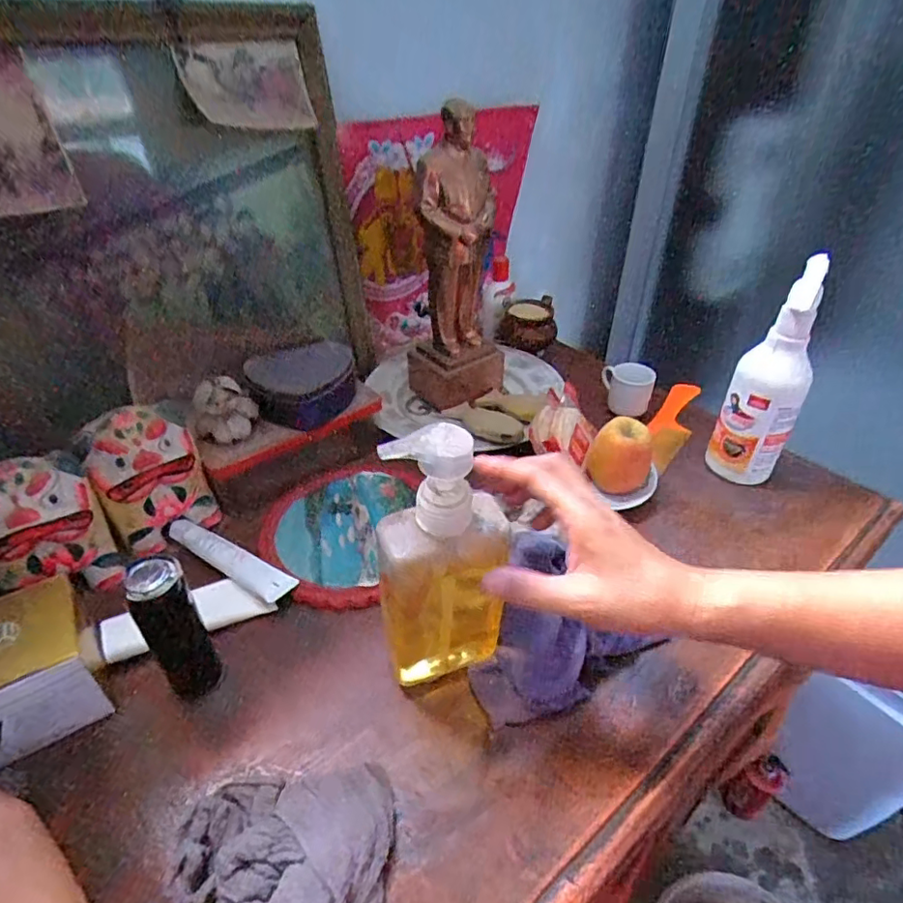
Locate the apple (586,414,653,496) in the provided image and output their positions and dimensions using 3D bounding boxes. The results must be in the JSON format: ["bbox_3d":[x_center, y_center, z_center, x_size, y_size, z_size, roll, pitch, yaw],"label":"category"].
[{"bbox_3d":[0.175,0.005,0.590,0.065,0.066,0.053,10,41,11],"label":"apple"}]

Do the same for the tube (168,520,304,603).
[{"bbox_3d":[-0.209,0.098,0.534,0.150,0.015,0.029,22,44,24],"label":"tube"}]

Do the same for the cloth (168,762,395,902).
[{"bbox_3d":[-0.093,0.256,0.327,0.124,0.041,0.146,-8,40,-11],"label":"cloth"}]

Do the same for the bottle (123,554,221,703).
[{"bbox_3d":[-0.200,0.128,0.417,0.037,0.121,0.034,-26,46,-28],"label":"bottle"}]

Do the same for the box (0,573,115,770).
[{"bbox_3d":[-0.305,0.150,0.406,0.082,0.079,0.094,-21,44,-24],"label":"box"}]

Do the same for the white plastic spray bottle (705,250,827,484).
[{"bbox_3d":[0.334,-0.074,0.598,0.072,0.220,0.088,21,44,23],"label":"white plastic spray bottle"}]

